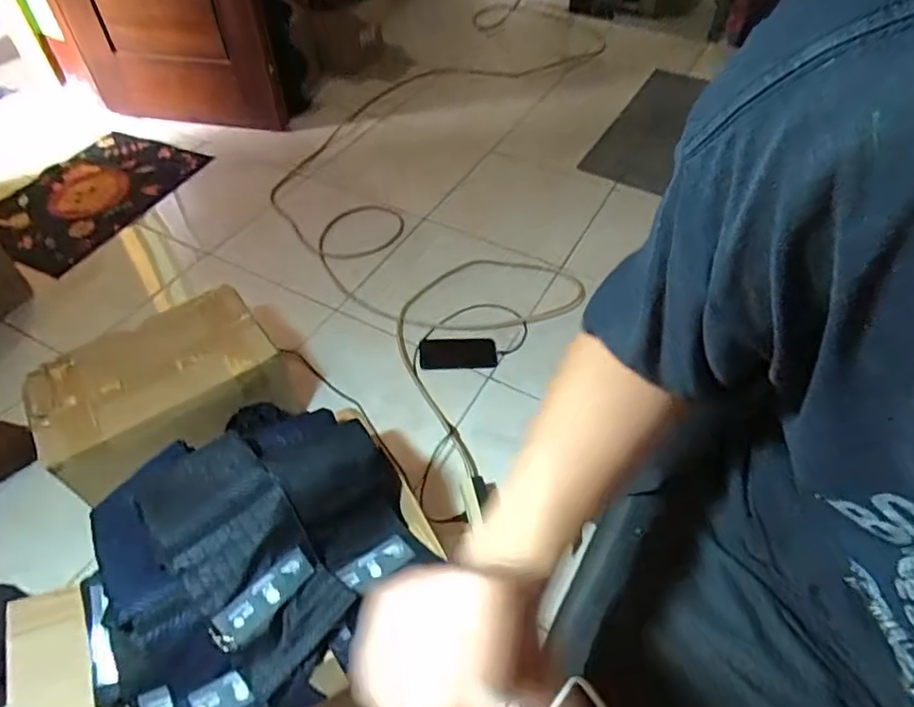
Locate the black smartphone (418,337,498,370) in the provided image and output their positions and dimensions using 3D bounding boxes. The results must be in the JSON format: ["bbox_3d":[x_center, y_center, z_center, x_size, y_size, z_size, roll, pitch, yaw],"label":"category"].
[{"bbox_3d":[0.003,-0.003,1.223,0.164,0.007,0.084,-3,50,-4],"label":"black smartphone"}]

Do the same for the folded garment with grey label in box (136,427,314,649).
[{"bbox_3d":[-0.276,0.203,0.676,0.142,0.062,0.236,-36,59,-27],"label":"folded garment with grey label in box"}]

